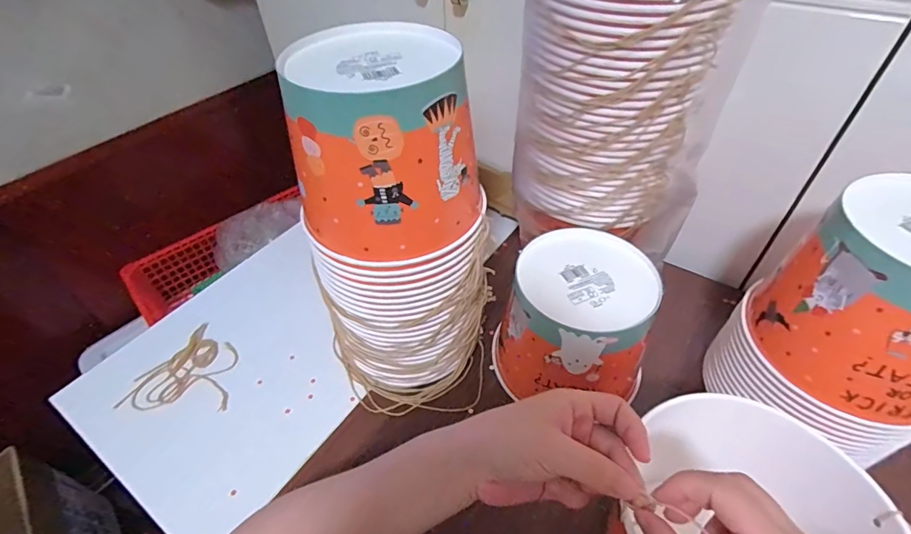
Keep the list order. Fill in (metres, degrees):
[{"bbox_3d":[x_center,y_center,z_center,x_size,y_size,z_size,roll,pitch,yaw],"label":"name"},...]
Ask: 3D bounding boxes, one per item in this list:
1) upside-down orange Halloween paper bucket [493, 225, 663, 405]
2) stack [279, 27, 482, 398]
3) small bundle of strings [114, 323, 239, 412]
[{"bbox_3d":[0.119,0.054,0.455,0.143,0.124,0.149,8,48,10],"label":"upside-down orange Halloween paper bucket"},{"bbox_3d":[-0.057,-0.022,0.405,0.148,0.314,0.139,-22,50,-17],"label":"stack"},{"bbox_3d":[-0.301,0.111,0.501,0.109,0.009,0.103,-3,47,-1],"label":"small bundle of strings"}]

